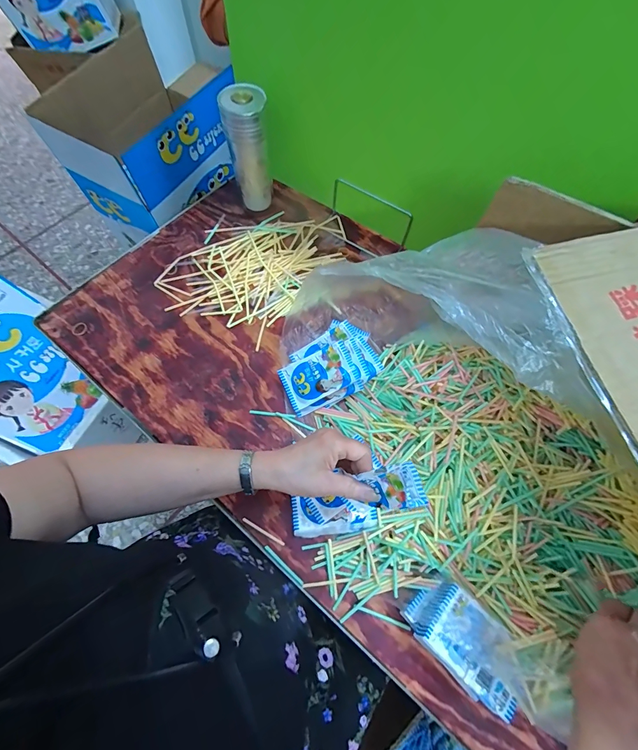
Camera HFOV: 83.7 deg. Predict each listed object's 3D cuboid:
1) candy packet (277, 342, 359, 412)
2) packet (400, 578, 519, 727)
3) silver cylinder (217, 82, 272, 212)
[{"bbox_3d":[-0.002,0.001,0.517,0.106,0.009,0.066,-27,78,7],"label":"candy packet"},{"bbox_3d":[0.159,0.285,0.382,0.123,0.020,0.069,40,75,23],"label":"packet"},{"bbox_3d":[-0.111,-0.361,0.590,0.067,0.185,0.059,-12,69,-4],"label":"silver cylinder"}]

